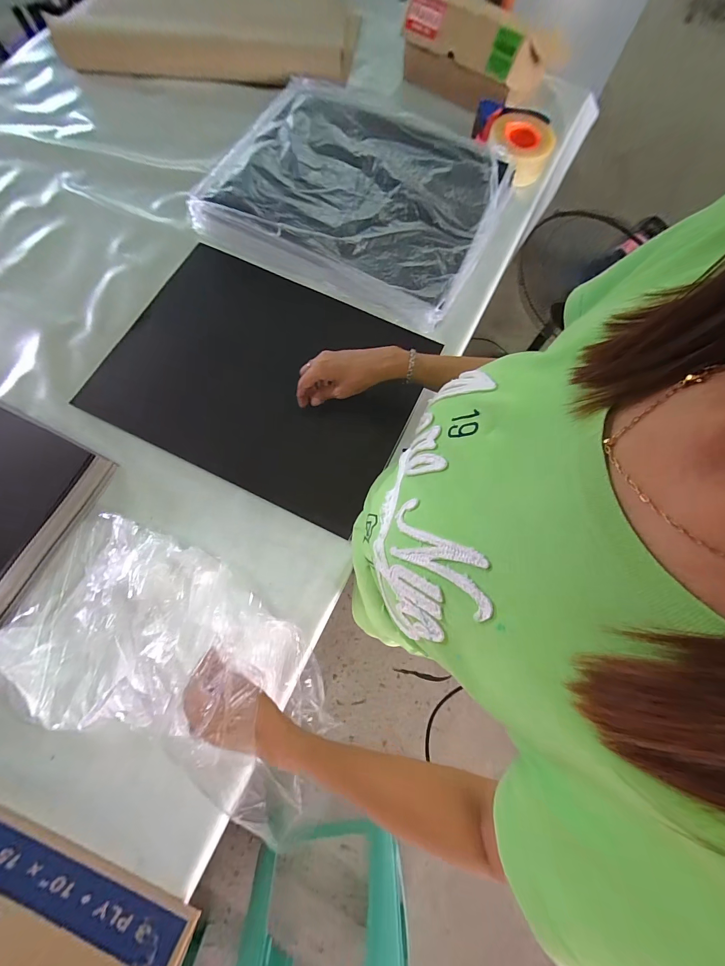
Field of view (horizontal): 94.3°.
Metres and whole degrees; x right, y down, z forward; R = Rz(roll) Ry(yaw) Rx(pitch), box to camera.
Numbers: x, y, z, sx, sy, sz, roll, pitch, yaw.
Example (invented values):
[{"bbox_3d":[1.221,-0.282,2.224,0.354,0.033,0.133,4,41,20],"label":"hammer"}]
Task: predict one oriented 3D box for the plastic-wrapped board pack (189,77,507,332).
[{"bbox_3d":[-0.010,-0.567,0.645,0.506,0.062,0.430,24,76,5],"label":"plastic-wrapped board pack"}]

